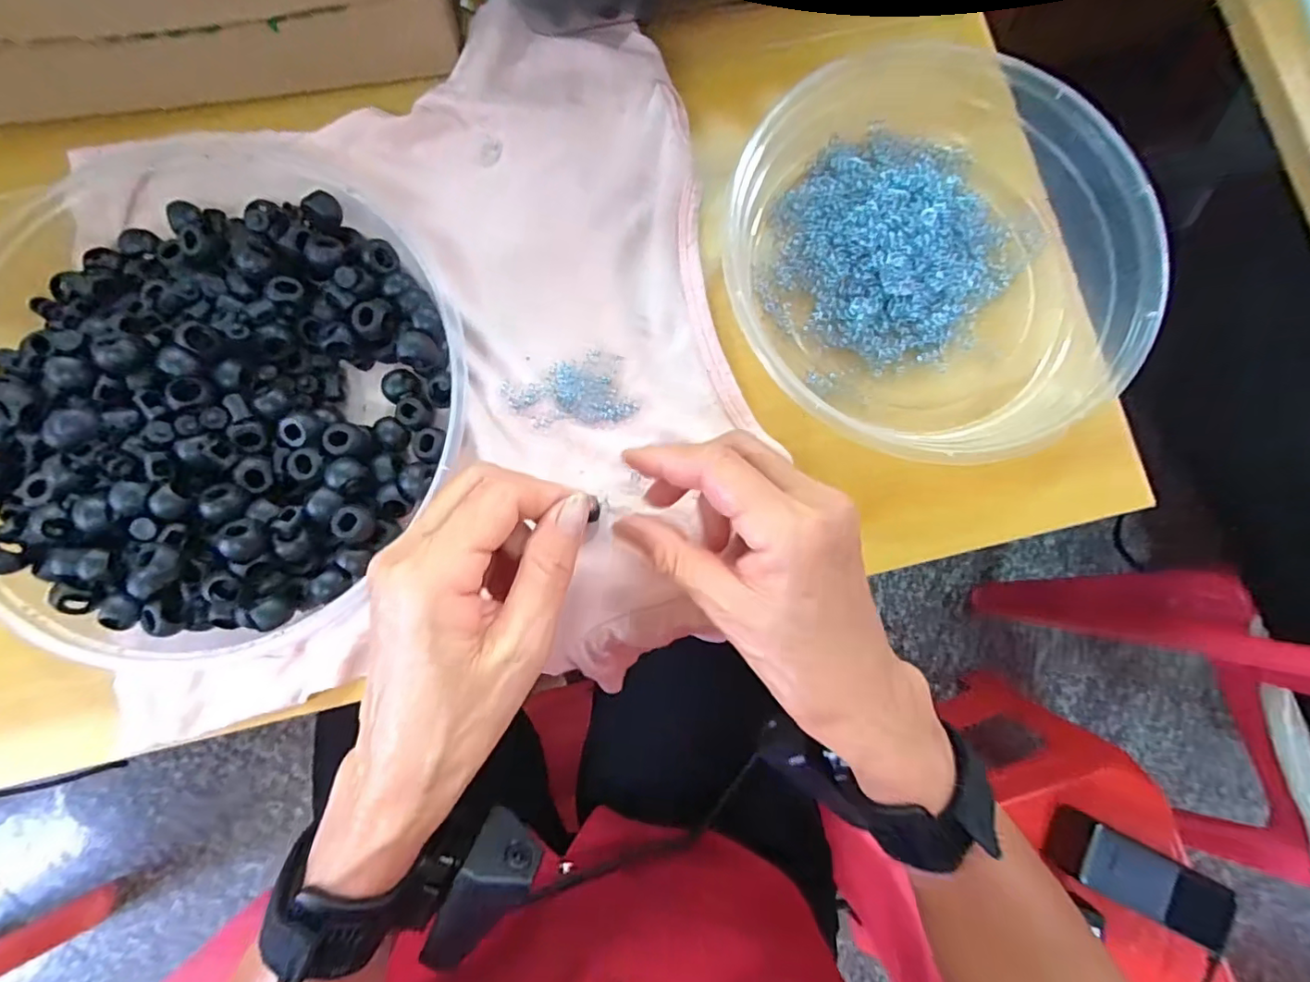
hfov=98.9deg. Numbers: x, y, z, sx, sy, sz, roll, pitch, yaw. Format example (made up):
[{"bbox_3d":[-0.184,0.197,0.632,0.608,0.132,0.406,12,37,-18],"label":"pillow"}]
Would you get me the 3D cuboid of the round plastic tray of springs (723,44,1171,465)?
[{"bbox_3d":[0.143,-0.130,0.279,0.197,0.037,0.213,0,82,-1],"label":"round plastic tray of springs"}]

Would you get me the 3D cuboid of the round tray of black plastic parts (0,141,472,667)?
[{"bbox_3d":[-0.213,-0.054,0.263,0.234,0.045,0.249,-44,86,-6],"label":"round tray of black plastic parts"}]

